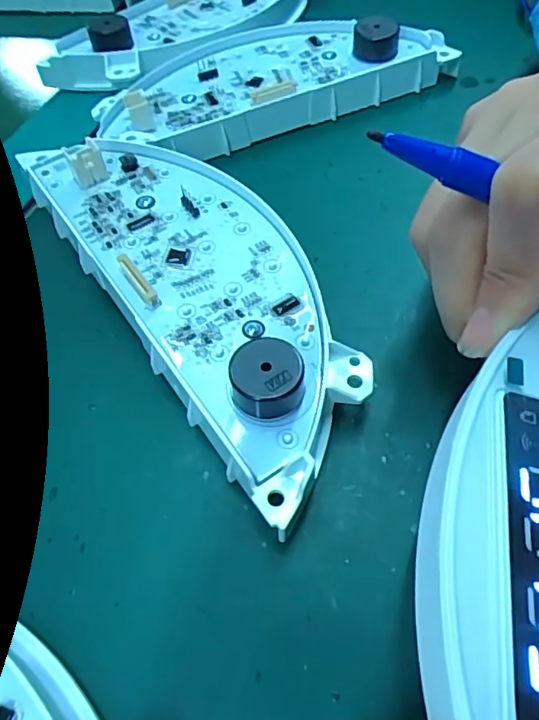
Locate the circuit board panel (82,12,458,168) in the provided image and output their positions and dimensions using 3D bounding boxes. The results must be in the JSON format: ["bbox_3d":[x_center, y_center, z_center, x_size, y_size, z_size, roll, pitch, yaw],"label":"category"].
[{"bbox_3d":[0.001,-0.138,0.262,0.161,0.029,0.073,-24,54,-11],"label":"circuit board panel"}]

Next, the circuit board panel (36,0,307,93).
[{"bbox_3d":[-0.043,-0.189,0.306,0.165,0.023,0.070,-38,58,-20],"label":"circuit board panel"}]

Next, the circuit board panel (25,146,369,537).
[{"bbox_3d":[-0.024,-0.032,0.188,0.065,0.022,0.169,-32,56,-16],"label":"circuit board panel"}]

